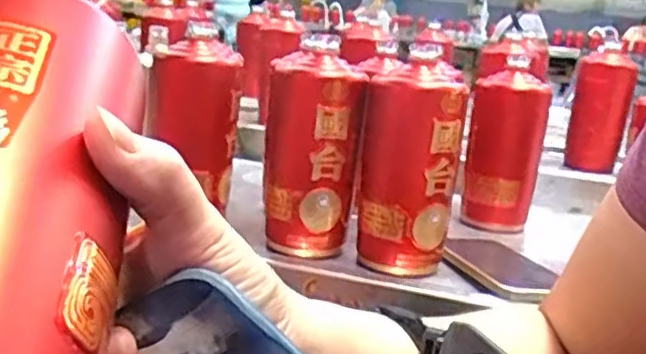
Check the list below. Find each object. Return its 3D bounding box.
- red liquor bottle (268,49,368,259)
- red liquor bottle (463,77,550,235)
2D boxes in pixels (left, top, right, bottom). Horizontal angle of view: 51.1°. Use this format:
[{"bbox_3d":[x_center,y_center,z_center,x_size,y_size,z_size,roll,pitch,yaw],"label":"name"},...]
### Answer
[{"bbox_3d":[-0.011,-0.021,0.622,0.076,0.166,0.089,3,15,-7],"label":"red liquor bottle"},{"bbox_3d":[0.204,-0.025,0.762,0.075,0.163,0.062,10,15,19],"label":"red liquor bottle"}]

